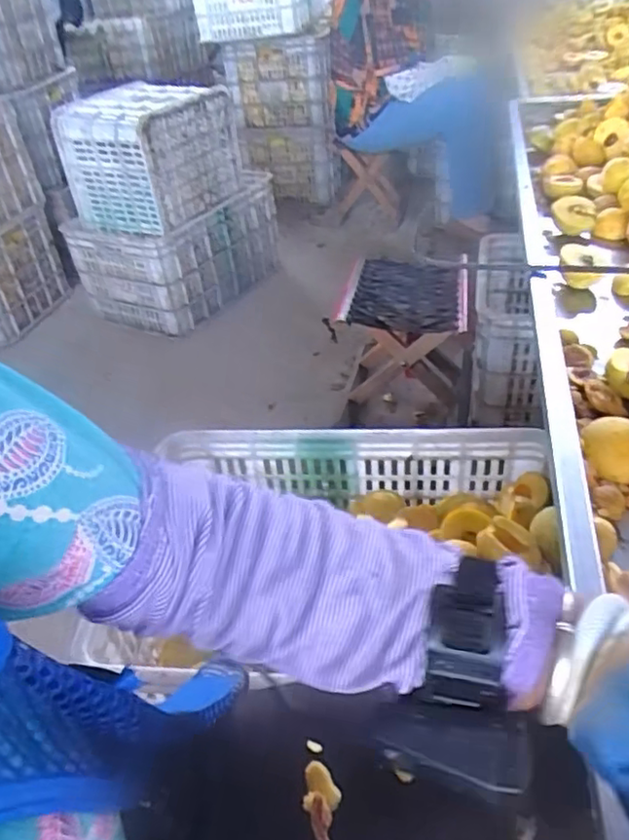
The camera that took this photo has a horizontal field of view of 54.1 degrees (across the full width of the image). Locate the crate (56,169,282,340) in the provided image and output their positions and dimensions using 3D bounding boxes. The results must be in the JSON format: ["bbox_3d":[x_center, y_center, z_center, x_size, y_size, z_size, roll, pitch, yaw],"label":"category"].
[{"bbox_3d":[-0.363,-0.485,1.726,0.340,0.255,0.497,14,43,24],"label":"crate"}]

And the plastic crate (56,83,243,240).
[{"bbox_3d":[-0.409,-0.663,1.533,0.308,0.263,0.342,14,43,24],"label":"plastic crate"}]

